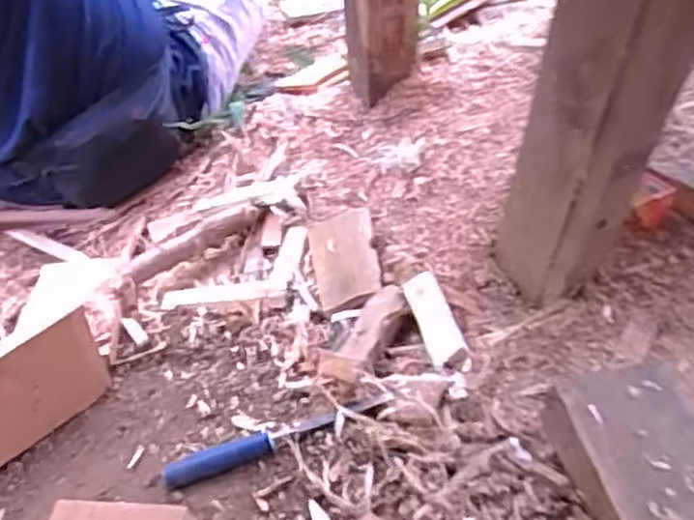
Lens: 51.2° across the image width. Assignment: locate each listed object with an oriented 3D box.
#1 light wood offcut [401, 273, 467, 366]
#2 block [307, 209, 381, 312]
[{"bbox_3d":[0.094,0.061,0.796,0.039,0.010,0.140,-28,36,8],"label":"light wood offcut"},{"bbox_3d":[-0.004,-0.007,0.932,0.084,0.014,0.164,-21,41,9],"label":"block"}]

